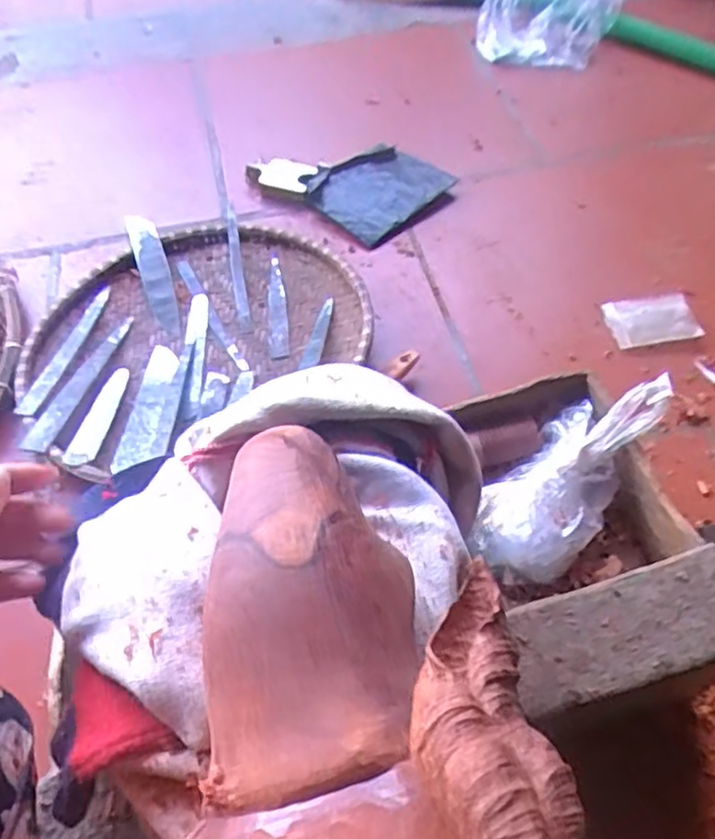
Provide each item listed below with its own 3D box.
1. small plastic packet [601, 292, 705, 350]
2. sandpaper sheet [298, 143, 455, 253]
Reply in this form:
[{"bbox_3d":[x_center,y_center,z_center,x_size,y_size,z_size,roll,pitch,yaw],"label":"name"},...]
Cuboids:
[{"bbox_3d":[0.289,-0.098,0.668,0.082,0.007,0.057,-8,55,-1],"label":"small plastic packet"},{"bbox_3d":[0.021,-0.275,0.808,0.142,0.027,0.122,-40,61,-21],"label":"sandpaper sheet"}]

